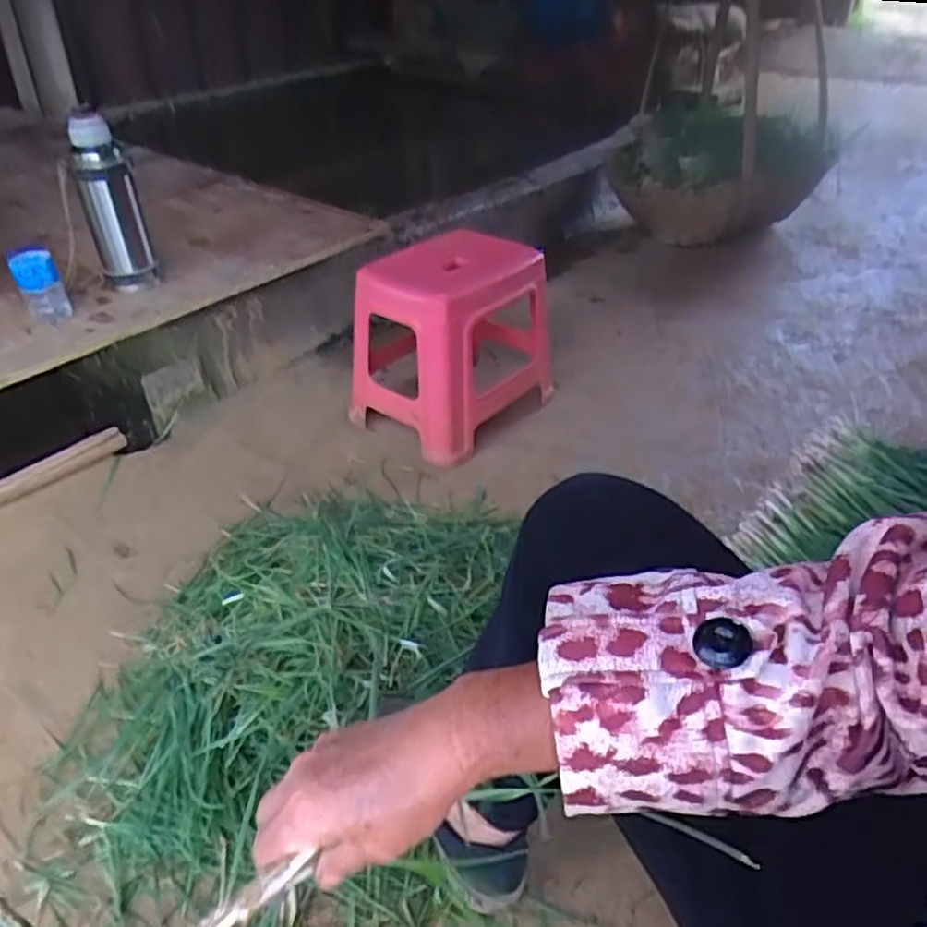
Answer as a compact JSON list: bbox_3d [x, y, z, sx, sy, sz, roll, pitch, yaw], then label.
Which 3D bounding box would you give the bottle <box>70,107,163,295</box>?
[{"bbox_3d":[-0.626,-0.464,1.285,0.093,0.293,0.088,-15,39,-22],"label":"bottle"}]

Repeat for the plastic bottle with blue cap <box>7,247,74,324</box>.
[{"bbox_3d":[-0.725,-0.306,1.236,0.074,0.110,0.083,-18,43,-26],"label":"plastic bottle with blue cap"}]

